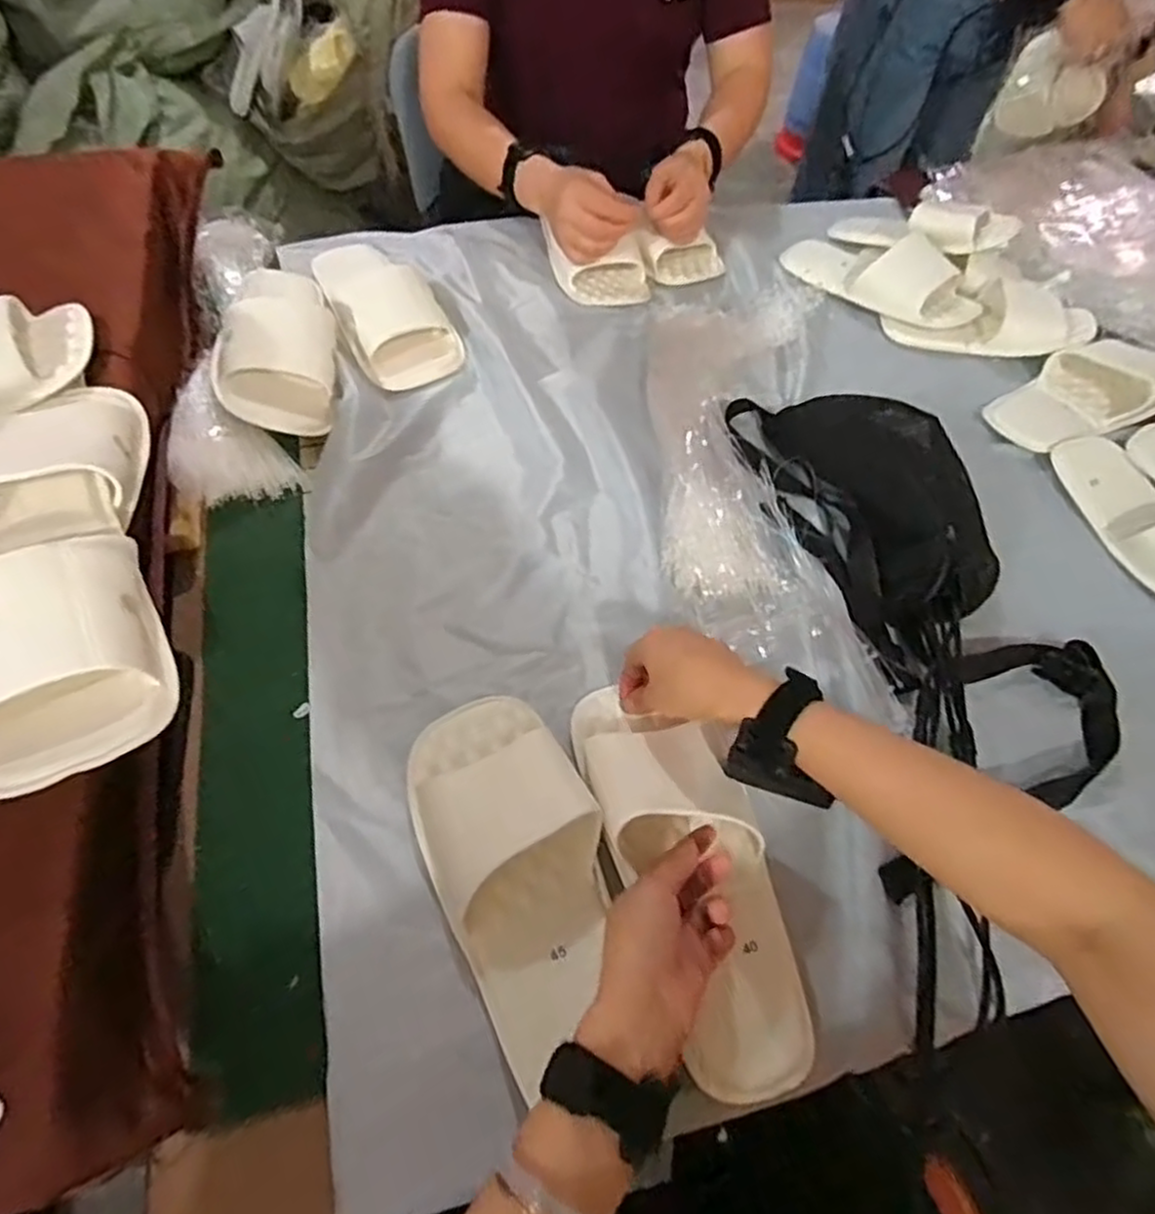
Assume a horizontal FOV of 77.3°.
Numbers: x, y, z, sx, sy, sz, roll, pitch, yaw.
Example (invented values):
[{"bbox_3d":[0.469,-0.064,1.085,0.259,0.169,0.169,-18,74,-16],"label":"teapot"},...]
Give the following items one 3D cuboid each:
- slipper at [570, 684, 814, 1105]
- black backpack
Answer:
[{"bbox_3d":[0.075,0.164,0.475,0.102,0.069,0.263,-18,66,-15],"label":"slipper"},{"bbox_3d":[0.297,0.001,0.584,0.229,0.073,0.539,-4,58,-6],"label":"black backpack"}]

